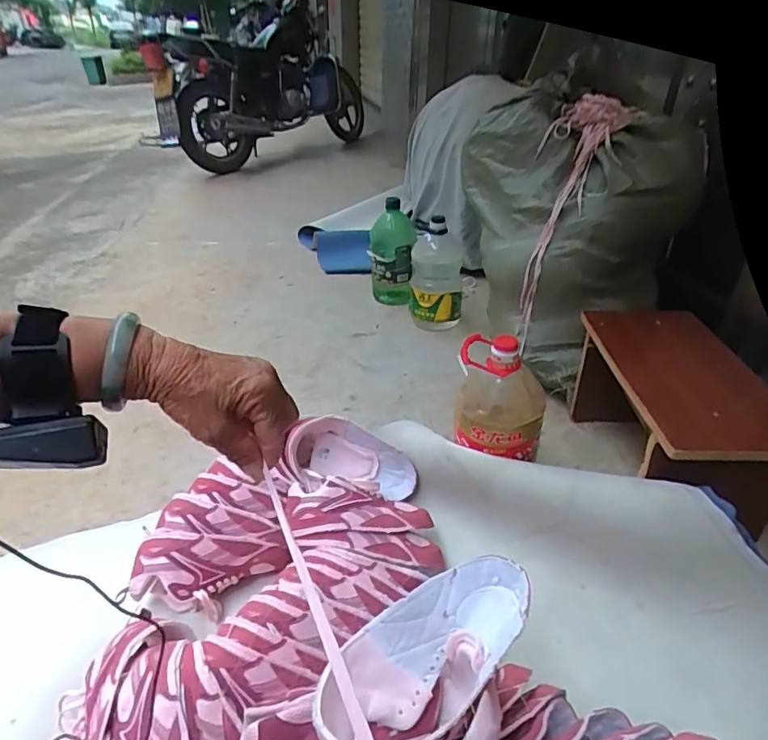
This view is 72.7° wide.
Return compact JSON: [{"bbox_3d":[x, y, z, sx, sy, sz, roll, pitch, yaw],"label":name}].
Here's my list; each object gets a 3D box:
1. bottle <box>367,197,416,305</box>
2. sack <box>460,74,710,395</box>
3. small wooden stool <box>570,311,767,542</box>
[{"bbox_3d":[0.020,-0.406,1.822,0.134,0.316,0.142,-7,34,-11],"label":"bottle"},{"bbox_3d":[0.477,-0.382,1.343,0.423,0.531,0.641,-3,34,-5],"label":"sack"},{"bbox_3d":[0.559,0.095,1.028,0.249,0.248,0.445,2,34,1],"label":"small wooden stool"}]

